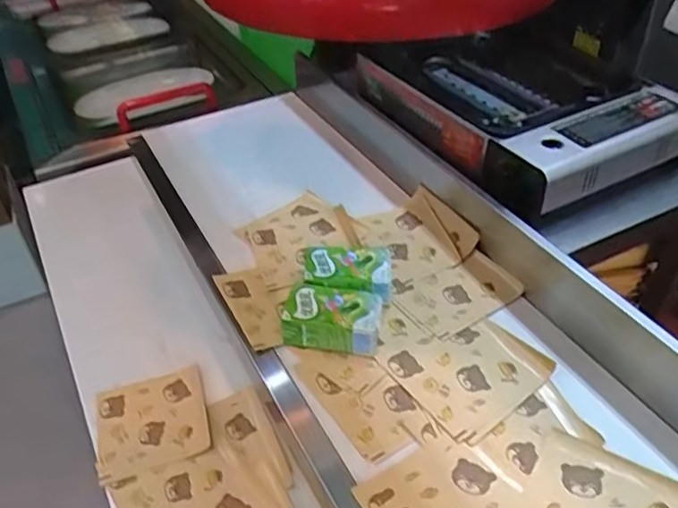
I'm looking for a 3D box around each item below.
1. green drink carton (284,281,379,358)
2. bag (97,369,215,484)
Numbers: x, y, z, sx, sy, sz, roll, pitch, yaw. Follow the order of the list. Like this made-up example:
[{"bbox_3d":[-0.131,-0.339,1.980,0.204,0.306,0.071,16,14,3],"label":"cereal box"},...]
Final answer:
[{"bbox_3d":[-0.010,0.074,0.720,0.115,0.044,0.072,4,41,8],"label":"green drink carton"},{"bbox_3d":[-0.237,0.212,0.781,0.135,0.011,0.137,-14,42,-12],"label":"bag"}]

